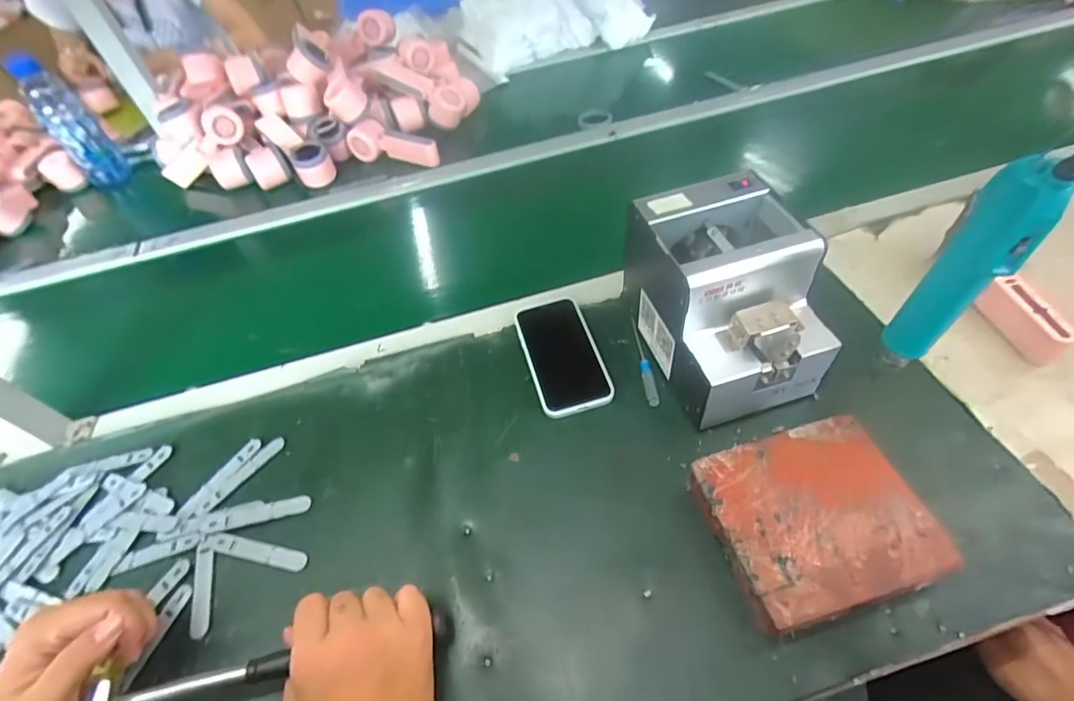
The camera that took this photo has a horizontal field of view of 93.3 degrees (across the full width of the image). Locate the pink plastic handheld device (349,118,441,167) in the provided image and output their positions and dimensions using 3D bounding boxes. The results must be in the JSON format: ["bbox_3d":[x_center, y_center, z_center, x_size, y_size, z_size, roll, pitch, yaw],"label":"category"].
[{"bbox_3d":[-0.244,-0.351,0.868,0.168,0.053,0.042,17,56,19],"label":"pink plastic handheld device"}]

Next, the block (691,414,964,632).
[{"bbox_3d":[0.214,0.132,0.398,0.149,0.045,0.129,-16,50,-4],"label":"block"}]

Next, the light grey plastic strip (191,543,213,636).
[{"bbox_3d":[-0.289,0.205,0.438,0.015,0.004,0.078,-17,53,-7],"label":"light grey plastic strip"}]

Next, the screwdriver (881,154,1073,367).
[{"bbox_3d":[0.292,-0.051,0.349,0.030,0.167,0.040,-39,56,-22],"label":"screwdriver"}]

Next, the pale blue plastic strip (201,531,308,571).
[{"bbox_3d":[-0.252,0.178,0.452,0.101,0.004,0.017,8,54,11],"label":"pale blue plastic strip"}]

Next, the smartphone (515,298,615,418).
[{"bbox_3d":[0.026,0.002,0.541,0.074,0.013,0.144,-14,53,-5],"label":"smartphone"}]

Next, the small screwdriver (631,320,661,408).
[{"bbox_3d":[0.111,0.009,0.534,0.011,0.015,0.111,-7,53,1],"label":"small screwdriver"}]

